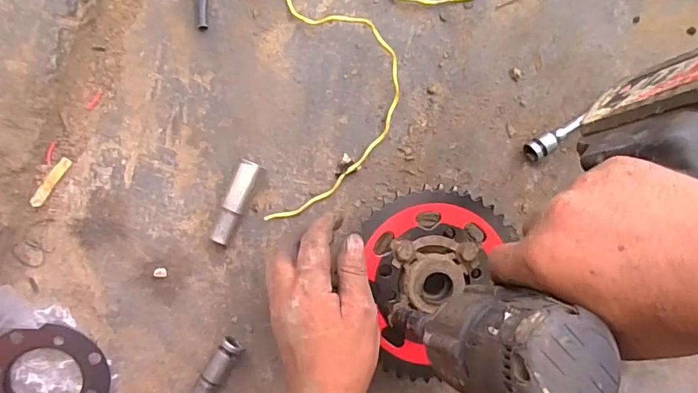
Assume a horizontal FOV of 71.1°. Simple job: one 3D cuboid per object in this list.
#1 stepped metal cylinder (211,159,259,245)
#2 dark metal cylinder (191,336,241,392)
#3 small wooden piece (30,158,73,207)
[{"bbox_3d":[-0.102,0.005,0.440,0.018,0.023,0.077,22,88,-7],"label":"stepped metal cylinder"},{"bbox_3d":[-0.123,0.163,0.438,0.018,0.021,0.078,32,87,-6],"label":"dark metal cylinder"},{"bbox_3d":[-0.255,-0.012,0.418,0.009,0.006,0.047,34,87,-6],"label":"small wooden piece"}]

